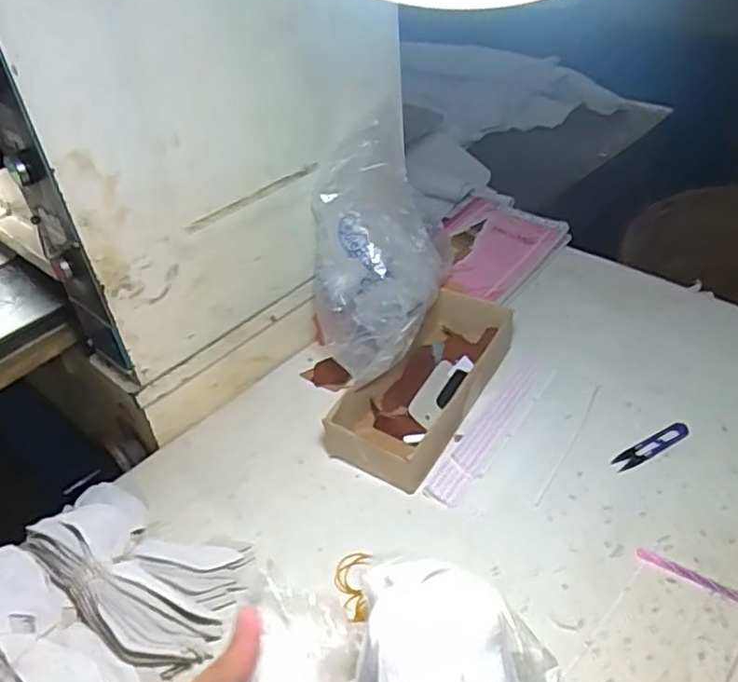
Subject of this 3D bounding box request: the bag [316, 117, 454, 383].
[{"bbox_3d":[0.009,-0.103,0.782,0.166,0.226,0.223,1,40,8],"label":"bag"}]

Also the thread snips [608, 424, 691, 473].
[{"bbox_3d":[0.311,0.117,0.720,0.105,0.004,0.021,-21,42,-19],"label":"thread snips"}]

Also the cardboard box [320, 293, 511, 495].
[{"bbox_3d":[0.071,0.046,0.790,0.134,0.057,0.301,20,45,26],"label":"cardboard box"}]

